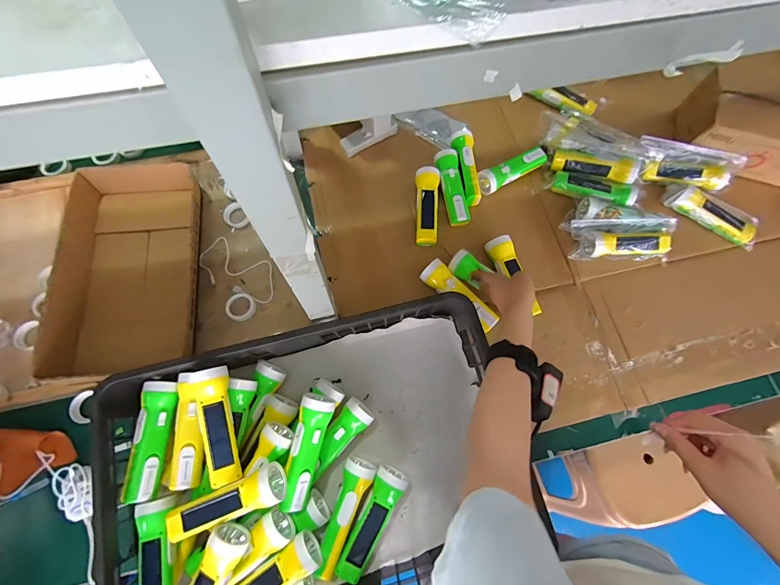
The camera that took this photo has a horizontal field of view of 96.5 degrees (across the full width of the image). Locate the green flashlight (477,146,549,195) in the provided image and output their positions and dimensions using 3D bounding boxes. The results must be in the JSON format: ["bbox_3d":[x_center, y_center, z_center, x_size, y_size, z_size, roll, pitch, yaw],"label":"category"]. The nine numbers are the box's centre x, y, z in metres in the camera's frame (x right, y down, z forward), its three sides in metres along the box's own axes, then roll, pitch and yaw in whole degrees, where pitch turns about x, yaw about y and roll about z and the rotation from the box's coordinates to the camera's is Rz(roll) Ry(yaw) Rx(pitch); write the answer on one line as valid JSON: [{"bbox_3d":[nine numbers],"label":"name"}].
[{"bbox_3d":[0.277,-0.276,0.784,0.181,0.046,0.049,-31,75,-11],"label":"green flashlight"}]

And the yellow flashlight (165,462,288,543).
[{"bbox_3d":[-0.235,0.304,0.502,0.170,0.048,0.052,-25,74,3],"label":"yellow flashlight"}]

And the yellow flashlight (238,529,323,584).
[{"bbox_3d":[-0.180,0.426,0.497,0.177,0.049,0.061,-35,76,-12],"label":"yellow flashlight"}]

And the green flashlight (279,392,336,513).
[{"bbox_3d":[-0.131,0.244,0.540,0.048,0.059,0.168,16,72,4],"label":"green flashlight"}]

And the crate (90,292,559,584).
[{"bbox_3d":[-0.108,0.260,0.542,0.573,0.151,0.398,-17,73,-7],"label":"crate"}]

